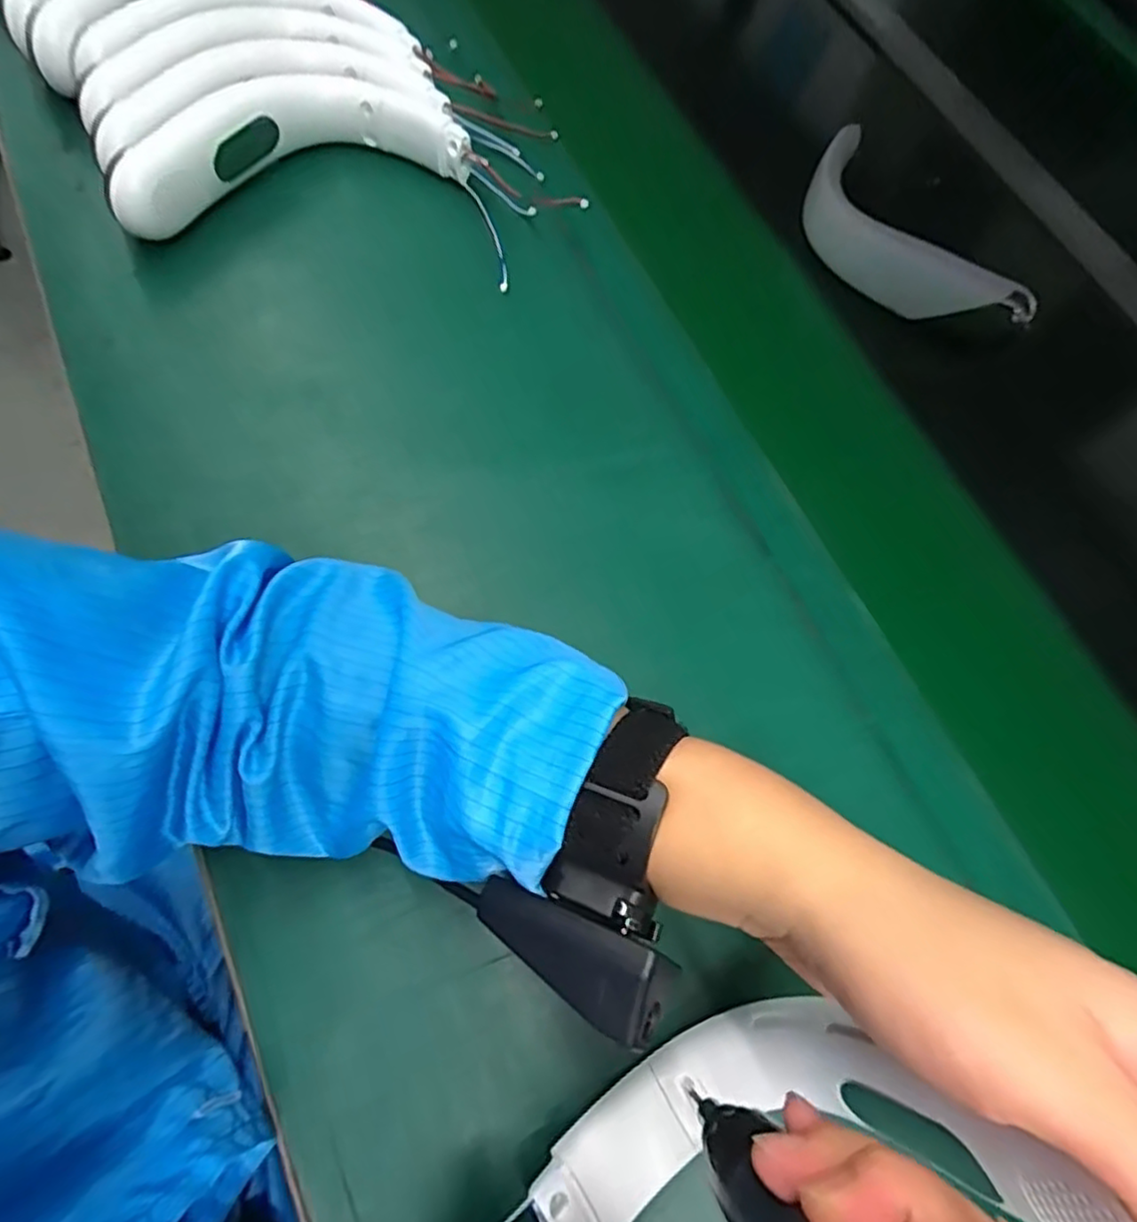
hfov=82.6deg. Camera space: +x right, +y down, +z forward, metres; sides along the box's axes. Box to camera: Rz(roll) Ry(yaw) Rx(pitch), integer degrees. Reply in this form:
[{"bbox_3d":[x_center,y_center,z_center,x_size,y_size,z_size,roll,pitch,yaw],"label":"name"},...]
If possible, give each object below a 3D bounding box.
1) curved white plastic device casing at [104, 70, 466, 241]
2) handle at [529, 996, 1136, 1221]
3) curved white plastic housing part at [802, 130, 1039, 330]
[{"bbox_3d":[-0.200,-0.330,0.461,0.242,0.050,0.090,-22,73,-16],"label":"curved white plastic device casing"},{"bbox_3d":[0.088,0.183,0.218,0.080,0.225,0.070,11,60,-42],"label":"handle"},{"bbox_3d":[0.264,-0.297,0.520,0.087,0.045,0.213,-29,75,-18],"label":"curved white plastic housing part"}]

